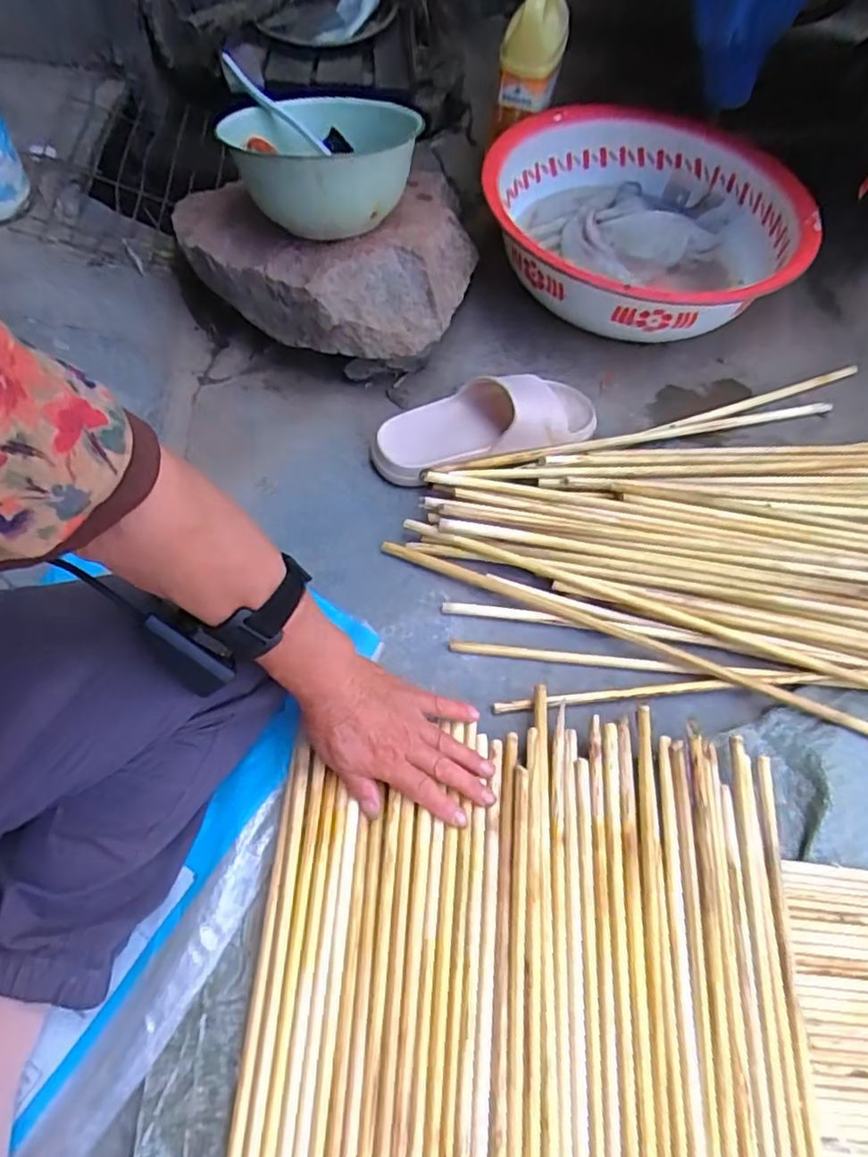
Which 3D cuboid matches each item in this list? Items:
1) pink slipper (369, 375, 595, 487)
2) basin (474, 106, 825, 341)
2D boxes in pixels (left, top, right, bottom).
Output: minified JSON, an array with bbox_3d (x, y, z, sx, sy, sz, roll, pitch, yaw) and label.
[{"bbox_3d":[0.058,-0.167,0.694,0.250,0.057,0.103,-14,64,-12],"label":"pink slipper"},{"bbox_3d":[0.264,-0.438,0.820,0.387,0.144,0.363,2,62,-4],"label":"basin"}]

